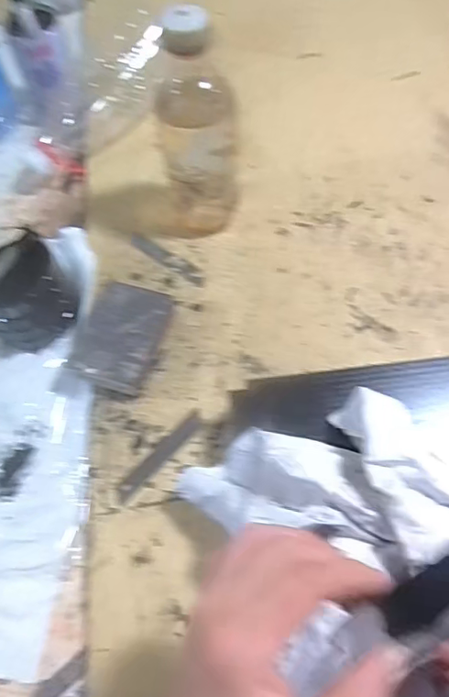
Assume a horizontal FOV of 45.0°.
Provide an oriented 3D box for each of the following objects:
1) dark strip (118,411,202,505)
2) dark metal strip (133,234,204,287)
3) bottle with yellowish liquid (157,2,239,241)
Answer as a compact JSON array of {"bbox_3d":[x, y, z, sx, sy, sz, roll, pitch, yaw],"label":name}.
[{"bbox_3d":[-0.055,0.092,0.464,0.016,0.004,0.093,38,71,20],"label":"dark strip"},{"bbox_3d":[-0.059,-0.093,0.565,0.097,0.004,0.014,34,70,19],"label":"dark metal strip"},{"bbox_3d":[-0.025,-0.191,0.496,0.076,0.208,0.057,-4,62,2],"label":"bottle with yellowish liquid"}]

